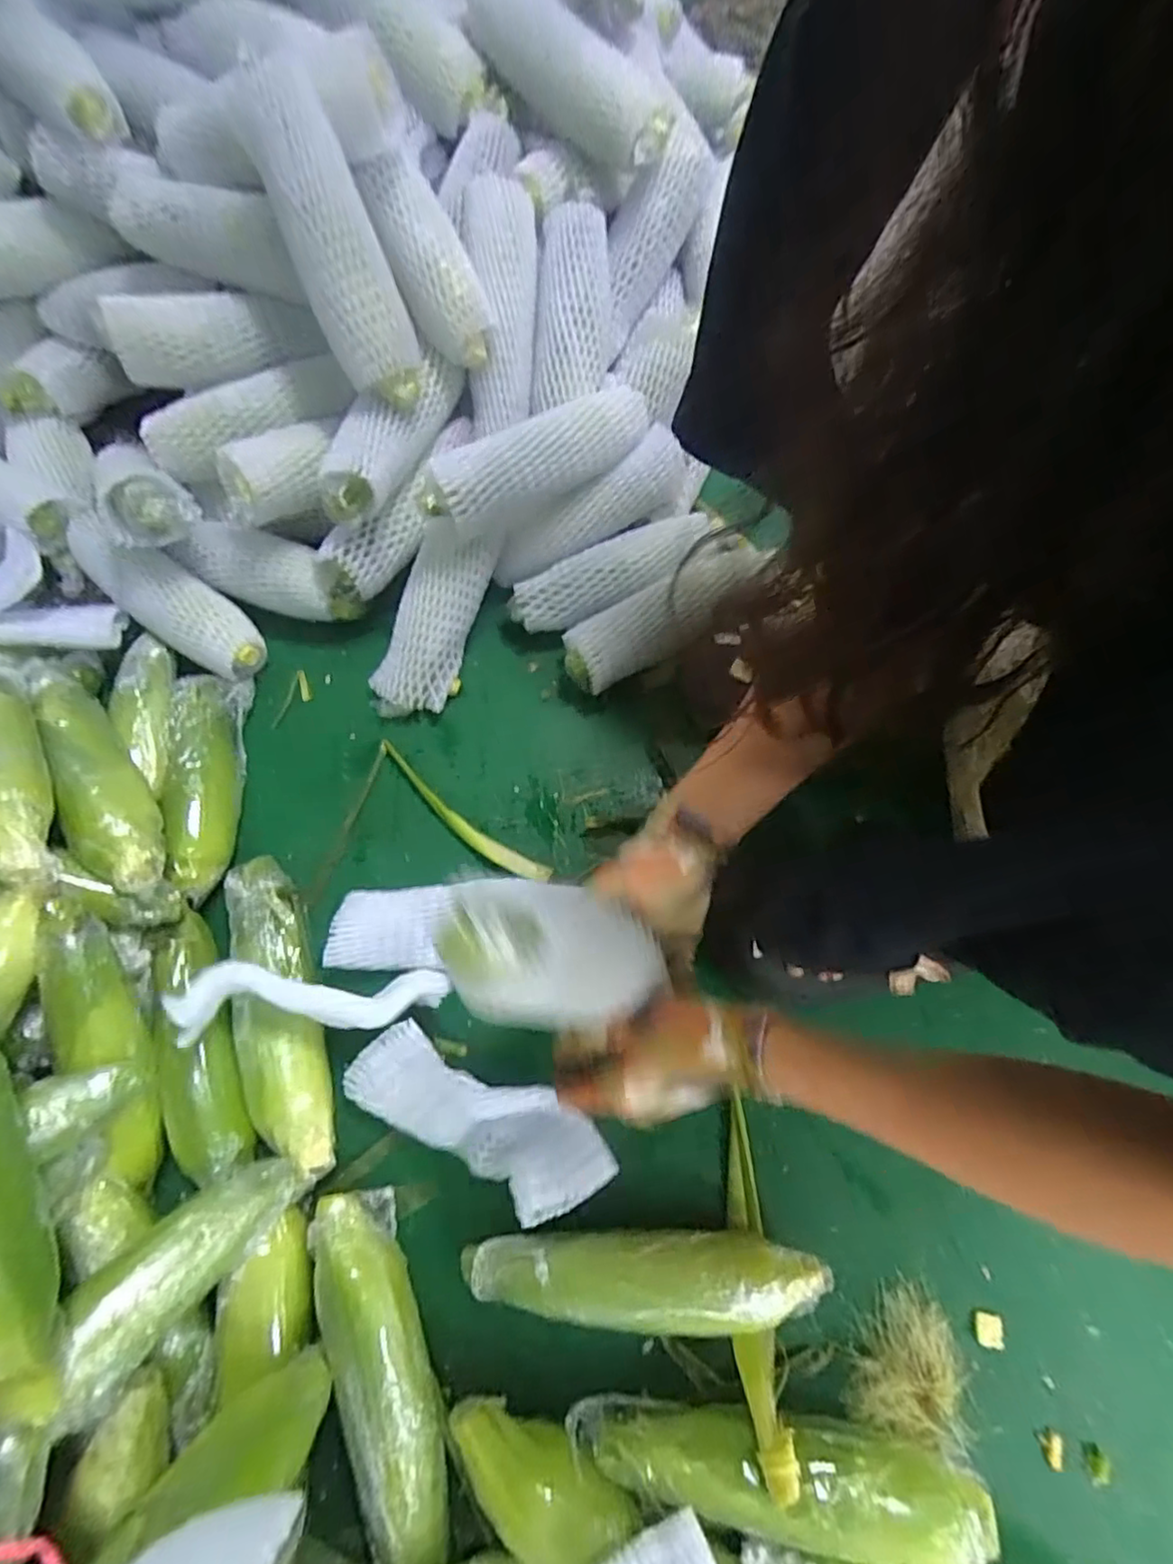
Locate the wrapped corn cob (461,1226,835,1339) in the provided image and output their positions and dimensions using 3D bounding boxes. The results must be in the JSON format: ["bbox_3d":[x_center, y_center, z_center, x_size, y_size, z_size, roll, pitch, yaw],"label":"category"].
[{"bbox_3d":[0.037,0.338,0.425,0.240,0.053,0.052,1,69,1],"label":"wrapped corn cob"}]

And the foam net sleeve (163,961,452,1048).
[{"bbox_3d":[-0.187,0.151,0.432,0.174,0.017,0.044,6,68,-19],"label":"foam net sleeve"}]

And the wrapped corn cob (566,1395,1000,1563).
[{"bbox_3d":[0.117,0.429,0.386,0.249,0.041,0.056,7,70,3],"label":"wrapped corn cob"}]

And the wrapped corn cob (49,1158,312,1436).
[{"bbox_3d":[-0.252,0.296,0.384,0.056,0.043,0.151,39,39,14],"label":"wrapped corn cob"}]

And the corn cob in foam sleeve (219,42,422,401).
[{"bbox_3d":[-0.200,-0.427,0.493,0.070,0.052,0.223,-27,115,-9],"label":"corn cob in foam sleeve"}]

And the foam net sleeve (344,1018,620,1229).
[{"bbox_3d":[-0.078,0.245,0.451,0.194,0.043,0.072,27,72,11],"label":"foam net sleeve"}]

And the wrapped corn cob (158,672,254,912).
[{"bbox_3d":[-0.343,-0.003,0.564,0.057,0.052,0.222,-9,69,-3],"label":"wrapped corn cob"}]

